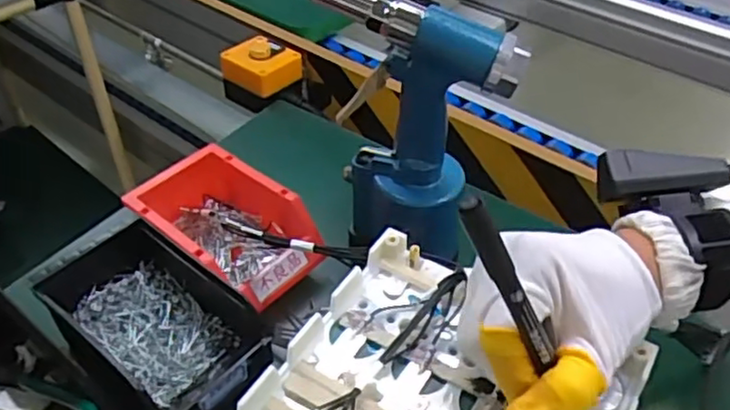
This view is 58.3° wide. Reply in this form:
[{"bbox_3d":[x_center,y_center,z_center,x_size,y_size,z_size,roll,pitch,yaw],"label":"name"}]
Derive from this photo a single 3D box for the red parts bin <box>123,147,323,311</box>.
[{"bbox_3d":[-0.128,0.019,0.599,0.159,0.064,0.104,31,52,29],"label":"red parts bin"}]

